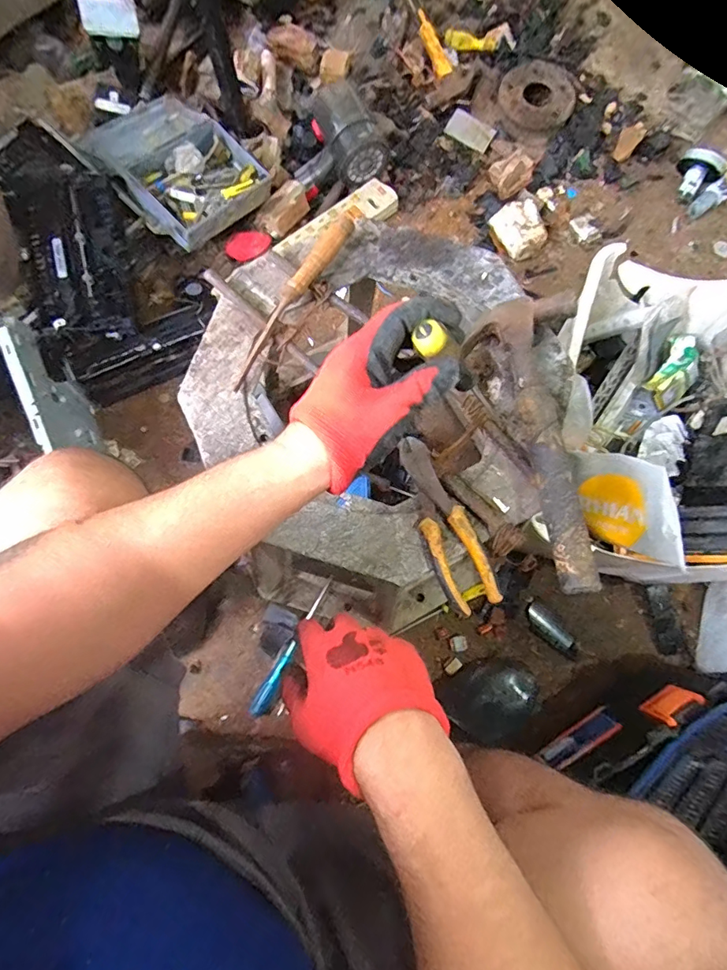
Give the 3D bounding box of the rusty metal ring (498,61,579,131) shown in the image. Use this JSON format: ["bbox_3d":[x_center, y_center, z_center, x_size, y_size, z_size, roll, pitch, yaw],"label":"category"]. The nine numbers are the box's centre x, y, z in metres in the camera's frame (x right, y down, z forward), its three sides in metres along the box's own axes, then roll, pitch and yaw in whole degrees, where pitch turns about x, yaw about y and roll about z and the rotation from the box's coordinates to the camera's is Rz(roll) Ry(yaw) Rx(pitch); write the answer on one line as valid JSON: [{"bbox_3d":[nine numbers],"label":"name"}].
[{"bbox_3d":[0.364,-0.813,0.995,0.151,0.040,0.170,15,77,4],"label":"rusty metal ring"}]

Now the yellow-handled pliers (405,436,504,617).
[{"bbox_3d":[0.077,0.036,0.461,0.048,0.018,0.172,-20,77,-5],"label":"yellow-handled pliers"}]

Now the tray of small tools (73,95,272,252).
[{"bbox_3d":[-0.354,-0.604,0.901,0.319,0.090,0.239,42,80,9],"label":"tray of small tools"}]

